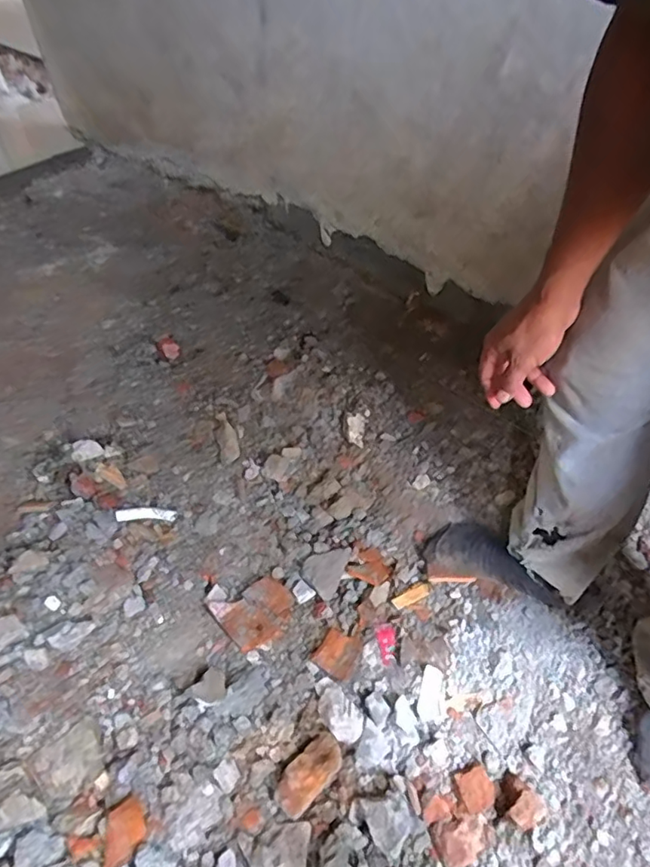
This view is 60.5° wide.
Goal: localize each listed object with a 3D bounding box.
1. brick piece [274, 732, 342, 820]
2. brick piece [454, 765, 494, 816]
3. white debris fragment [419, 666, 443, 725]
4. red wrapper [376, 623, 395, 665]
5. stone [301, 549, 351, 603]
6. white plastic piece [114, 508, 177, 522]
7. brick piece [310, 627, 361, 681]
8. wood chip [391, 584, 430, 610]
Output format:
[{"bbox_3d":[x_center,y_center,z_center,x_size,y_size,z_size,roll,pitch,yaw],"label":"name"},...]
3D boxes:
[{"bbox_3d":[-0.021,0.435,0.715,0.048,0.037,0.099,34,58,27],"label":"brick piece"},{"bbox_3d":[0.191,0.448,0.706,0.044,0.016,0.044,-22,52,-16],"label":"brick piece"},{"bbox_3d":[0.151,0.366,0.784,0.032,0.004,0.073,12,51,12],"label":"white debris fragment"},{"bbox_3d":[0.093,0.314,0.834,0.027,0.004,0.057,-7,49,-4],"label":"red wrapper"},{"bbox_3d":[0.007,0.213,0.890,0.087,0.029,0.063,-35,57,-25],"label":"stone"},{"bbox_3d":[-0.308,0.140,0.964,0.098,0.008,0.023,3,48,-13],"label":"white plastic piece"},{"bbox_3d":[0.017,0.316,0.809,0.055,0.019,0.067,24,54,21],"label":"brick piece"},{"bbox_3d":[0.135,0.256,0.877,0.062,0.007,0.021,-22,52,-16],"label":"wood chip"}]

